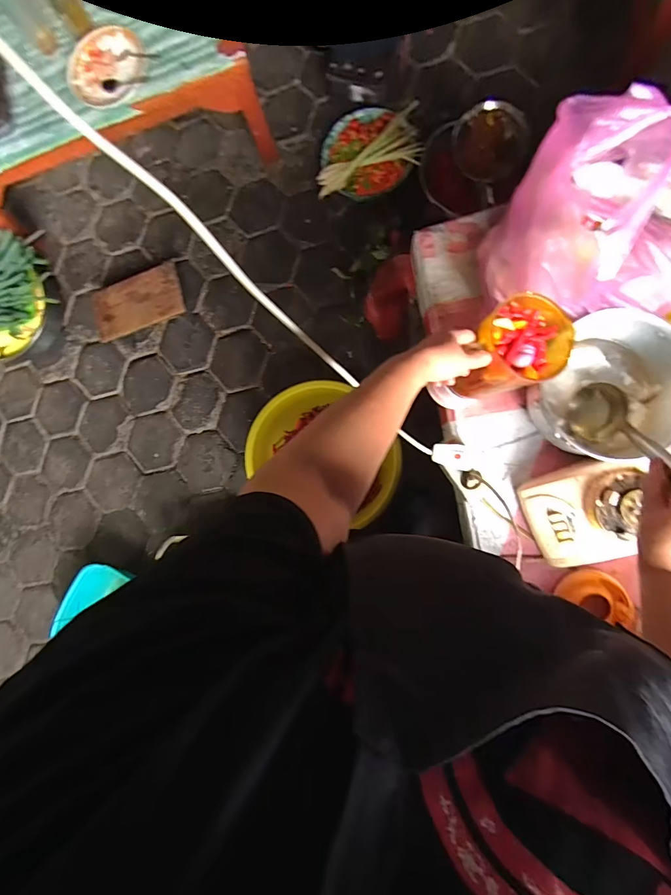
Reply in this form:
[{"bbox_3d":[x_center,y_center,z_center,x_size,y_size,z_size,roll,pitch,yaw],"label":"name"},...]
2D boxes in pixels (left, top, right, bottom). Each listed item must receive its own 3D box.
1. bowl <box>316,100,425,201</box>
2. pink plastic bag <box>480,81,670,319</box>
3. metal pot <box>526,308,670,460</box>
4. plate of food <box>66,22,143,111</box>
[{"bbox_3d":[0.101,-0.896,1.211,0.297,0.082,0.227,0,86,9],"label":"bowl"},{"bbox_3d":[0.383,-0.309,0.528,0.295,0.226,0.216,-3,85,9],"label":"pink plastic bag"},{"bbox_3d":[0.447,-0.092,0.617,0.163,0.147,0.181,37,92,10],"label":"metal pot"},{"bbox_3d":[-0.602,-1.000,1.052,0.206,0.049,0.207,-1,86,9],"label":"plate of food"}]

